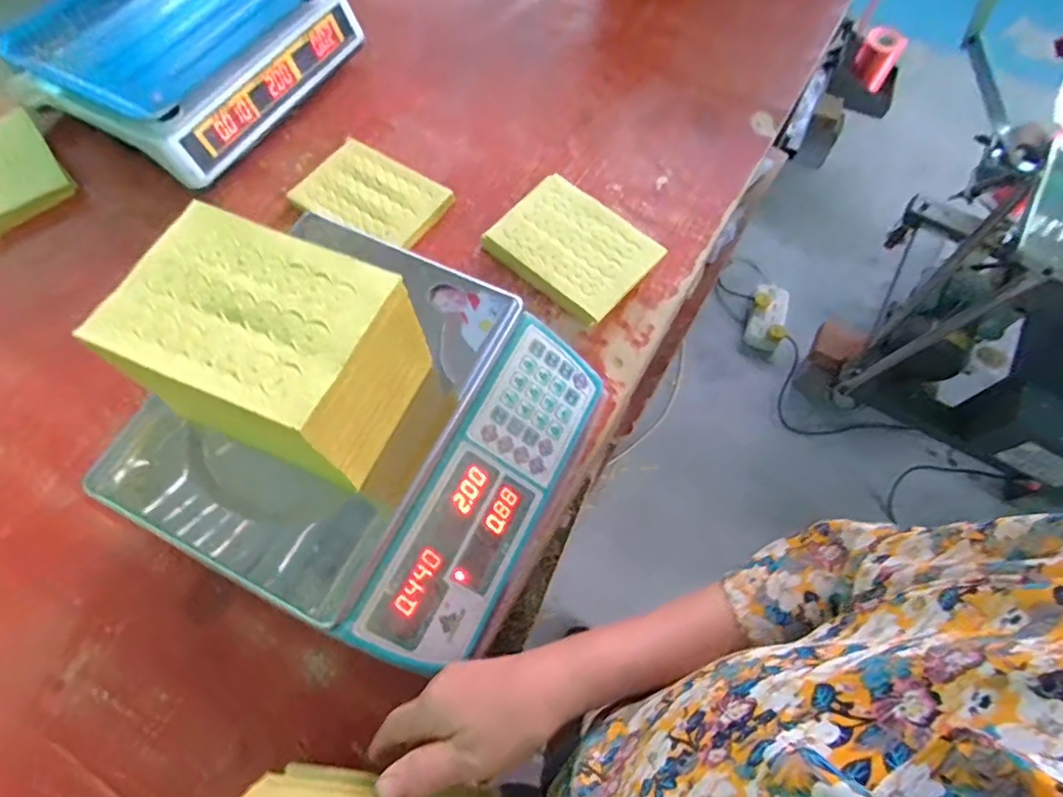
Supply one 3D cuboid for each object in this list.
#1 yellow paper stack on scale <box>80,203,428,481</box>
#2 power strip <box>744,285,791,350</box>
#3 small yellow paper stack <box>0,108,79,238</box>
[{"bbox_3d":[-0.177,-0.030,0.398,0.162,0.122,0.118,22,68,9],"label":"yellow paper stack on scale"},{"bbox_3d":[0.684,-0.242,1.599,0.106,0.047,0.214,15,80,6],"label":"power strip"},{"bbox_3d":[-0.629,-0.268,0.664,0.116,0.028,0.157,-37,72,-15],"label":"small yellow paper stack"}]

